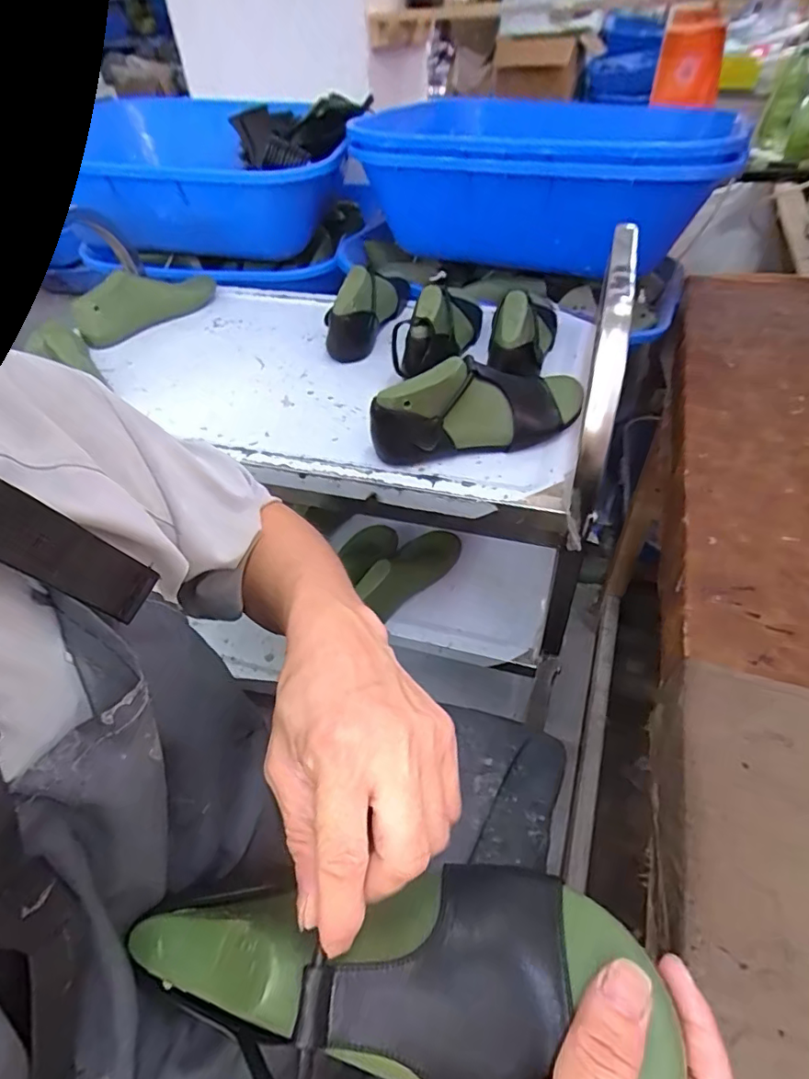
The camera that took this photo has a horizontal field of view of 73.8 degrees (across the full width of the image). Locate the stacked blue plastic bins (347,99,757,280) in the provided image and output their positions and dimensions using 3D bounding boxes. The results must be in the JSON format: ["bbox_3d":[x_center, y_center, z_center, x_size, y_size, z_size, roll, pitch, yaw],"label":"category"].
[{"bbox_3d":[0.254,-0.615,0.938,0.596,0.217,0.431,29,54,28],"label":"stacked blue plastic bins"}]

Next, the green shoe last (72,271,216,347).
[{"bbox_3d":[-0.410,-0.394,0.874,0.080,0.090,0.266,20,51,22],"label":"green shoe last"}]

